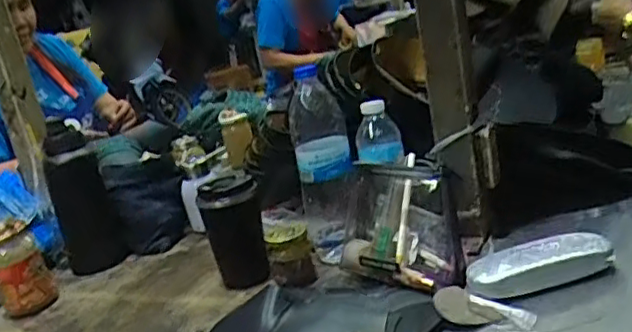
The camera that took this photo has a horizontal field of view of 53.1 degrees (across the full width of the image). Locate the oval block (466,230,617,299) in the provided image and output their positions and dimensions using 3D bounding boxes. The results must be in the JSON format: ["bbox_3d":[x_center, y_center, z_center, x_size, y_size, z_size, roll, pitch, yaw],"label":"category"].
[{"bbox_3d":[0.245,0.109,0.698,0.159,0.040,0.058,-13,16,-2],"label":"oval block"}]

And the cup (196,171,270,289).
[{"bbox_3d":[-0.110,0.095,0.890,0.079,0.159,0.079,-15,16,-8],"label":"cup"}]

